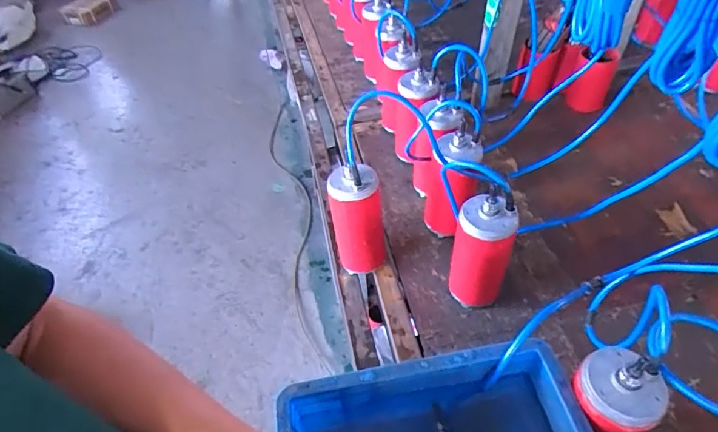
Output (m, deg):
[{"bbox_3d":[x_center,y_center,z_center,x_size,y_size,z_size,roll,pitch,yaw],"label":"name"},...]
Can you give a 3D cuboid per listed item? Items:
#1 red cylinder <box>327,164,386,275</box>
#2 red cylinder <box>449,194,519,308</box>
[{"bbox_3d":[-0.005,0.012,0.693,0.072,0.184,0.077,-13,48,-8],"label":"red cylinder"},{"bbox_3d":[0.171,0.057,0.641,0.077,0.183,0.067,16,51,18],"label":"red cylinder"}]

